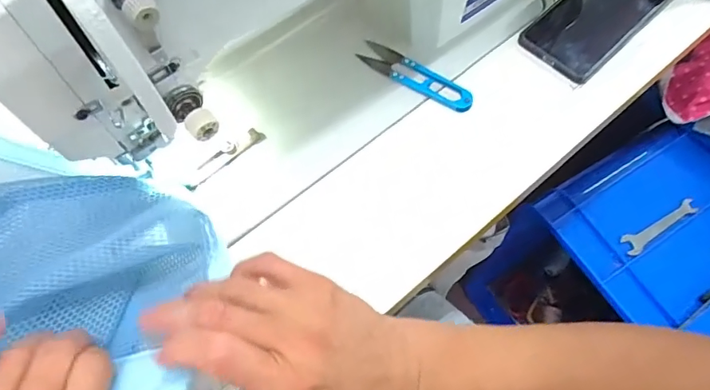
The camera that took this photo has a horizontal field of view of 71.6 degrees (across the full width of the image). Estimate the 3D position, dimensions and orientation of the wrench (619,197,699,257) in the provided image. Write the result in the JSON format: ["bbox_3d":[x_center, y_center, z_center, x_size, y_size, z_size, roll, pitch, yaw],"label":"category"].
[{"bbox_3d":[0.430,0.042,0.688,0.133,0.013,0.029,-27,66,-12],"label":"wrench"}]

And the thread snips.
[{"bbox_3d":[0.058,-0.113,0.465,0.119,0.006,0.029,34,69,17],"label":"thread snips"}]

